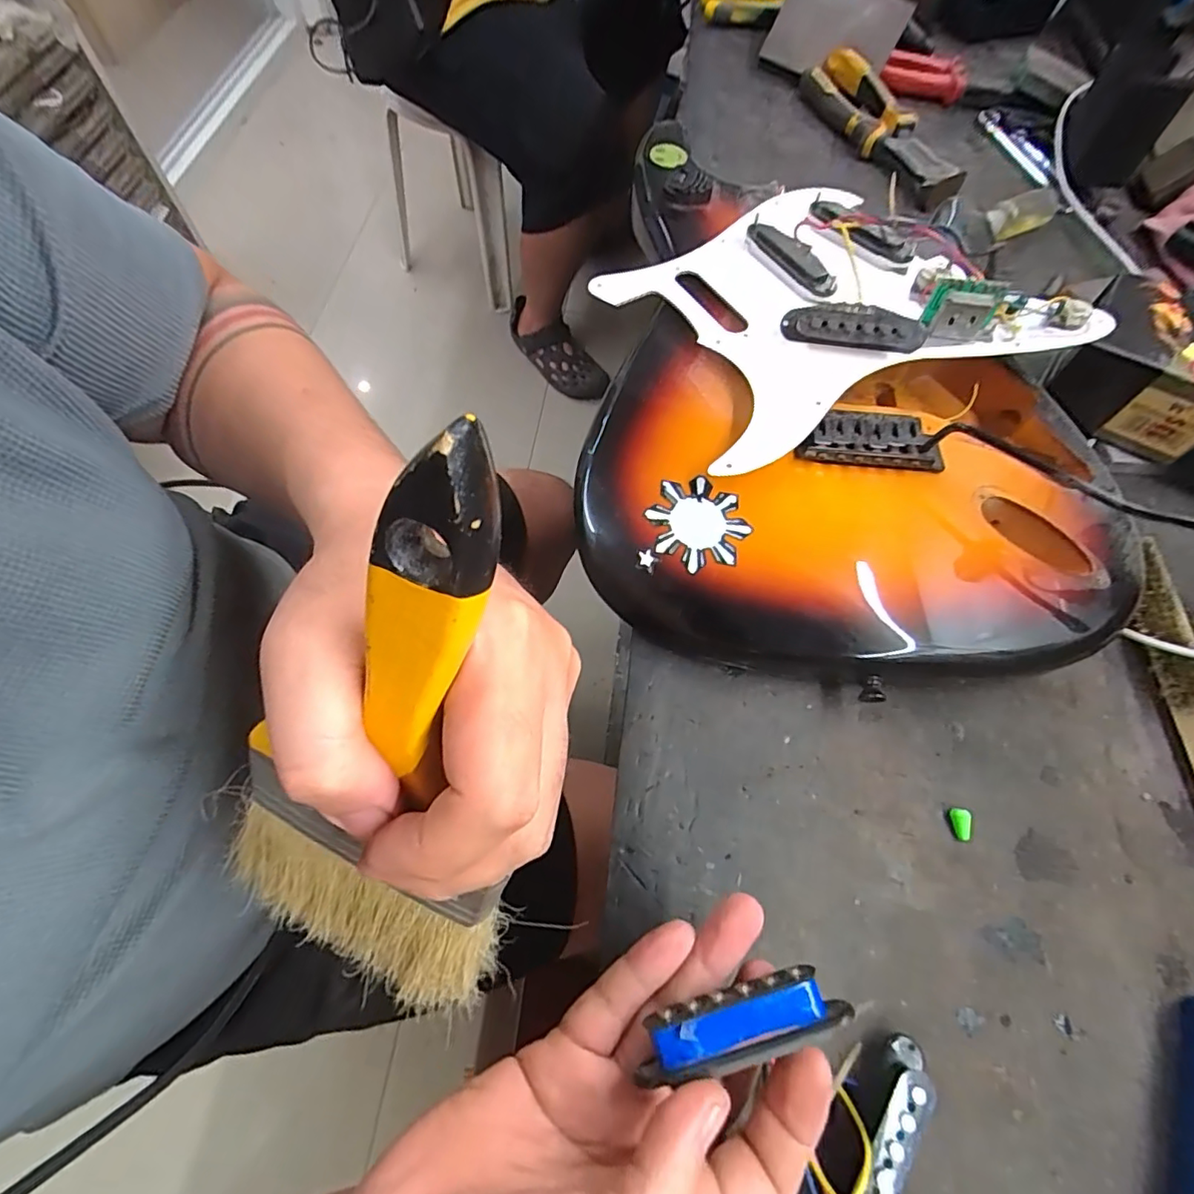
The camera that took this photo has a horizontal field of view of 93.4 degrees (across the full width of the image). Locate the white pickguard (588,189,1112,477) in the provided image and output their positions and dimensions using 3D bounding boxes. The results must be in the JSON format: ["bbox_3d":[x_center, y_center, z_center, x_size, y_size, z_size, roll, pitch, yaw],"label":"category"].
[{"bbox_3d":[0.143,-0.197,0.359,0.261,0.042,0.207,-21,69,-13],"label":"white pickguard"}]

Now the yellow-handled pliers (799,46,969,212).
[{"bbox_3d":[0.265,-0.446,0.536,0.052,0.040,0.215,-20,67,-12],"label":"yellow-handled pliers"}]

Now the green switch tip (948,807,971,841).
[{"bbox_3d":[0.182,0.114,0.282,0.008,0.009,0.015,6,64,1],"label":"green switch tip"}]

